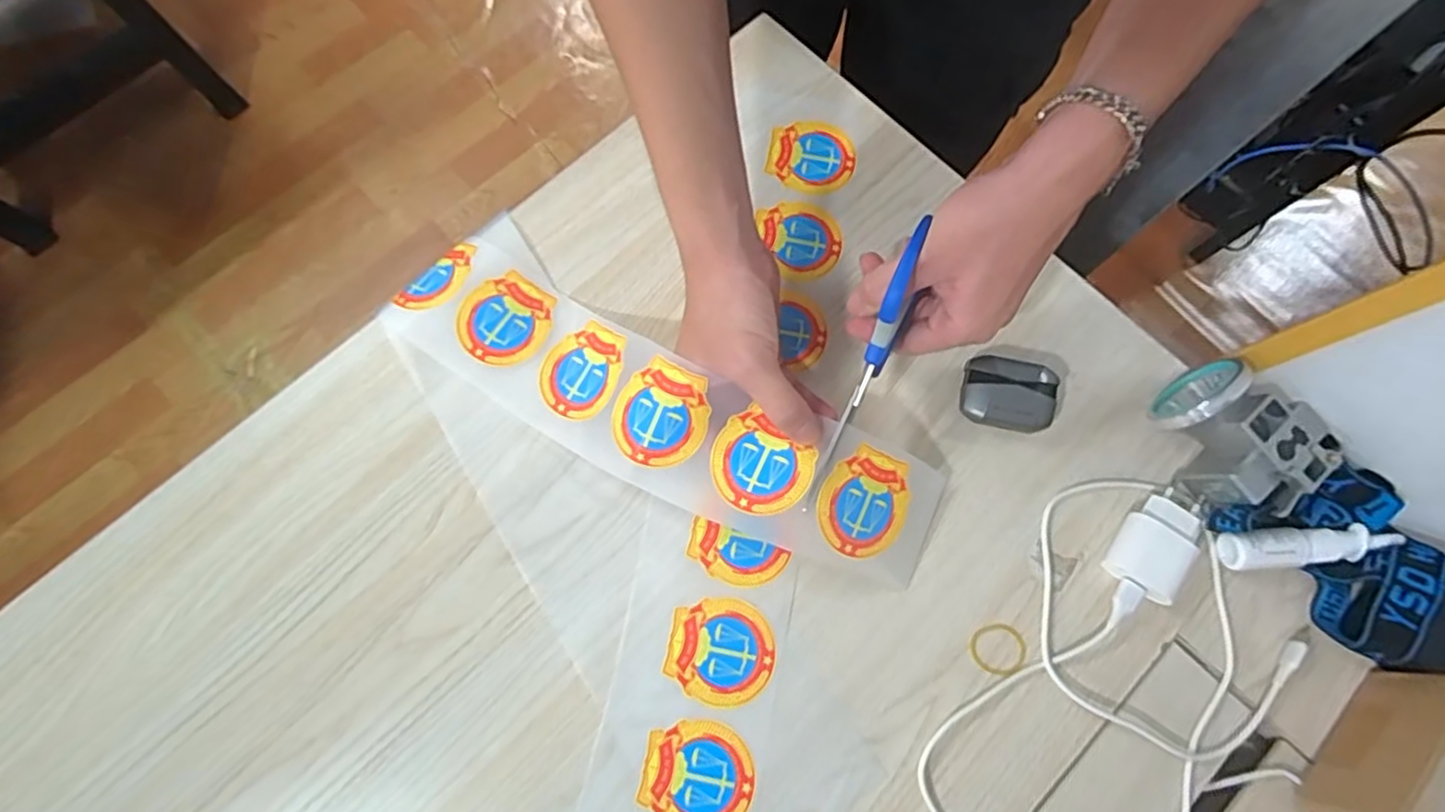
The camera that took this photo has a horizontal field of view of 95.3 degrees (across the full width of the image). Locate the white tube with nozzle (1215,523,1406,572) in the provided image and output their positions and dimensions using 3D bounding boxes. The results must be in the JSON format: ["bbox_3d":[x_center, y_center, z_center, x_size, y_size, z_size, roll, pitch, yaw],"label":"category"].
[{"bbox_3d":[0.365,0.088,0.412,0.102,0.025,0.022,-4,76,-1],"label":"white tube with nozzle"}]

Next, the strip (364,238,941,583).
[{"bbox_3d":[-0.046,-0.003,0.433,0.391,0.063,0.102,26,77,11],"label":"strip"}]

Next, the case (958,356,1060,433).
[{"bbox_3d":[0.188,-0.006,0.437,0.055,0.025,0.047,14,76,3],"label":"case"}]

